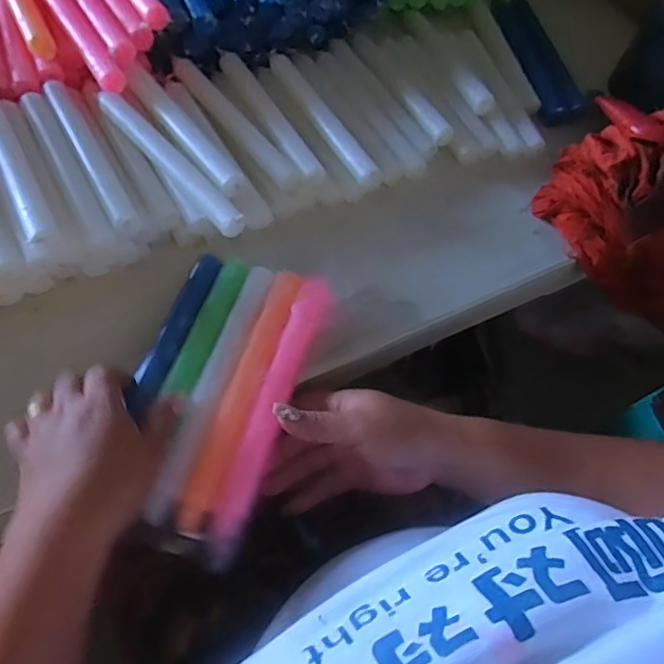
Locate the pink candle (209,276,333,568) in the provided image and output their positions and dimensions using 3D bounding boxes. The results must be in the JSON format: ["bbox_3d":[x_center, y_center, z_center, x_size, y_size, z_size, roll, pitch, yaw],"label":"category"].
[{"bbox_3d":[-0.043,0.055,0.406,0.027,0.030,0.216,17,61,6],"label":"pink candle"}]

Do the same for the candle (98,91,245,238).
[{"bbox_3d":[-0.138,-0.148,0.470,0.023,0.021,0.197,-36,69,-20],"label":"candle"}]

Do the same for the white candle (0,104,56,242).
[{"bbox_3d":[-0.256,-0.139,0.443,0.022,0.025,0.196,-27,67,-16],"label":"white candle"}]

